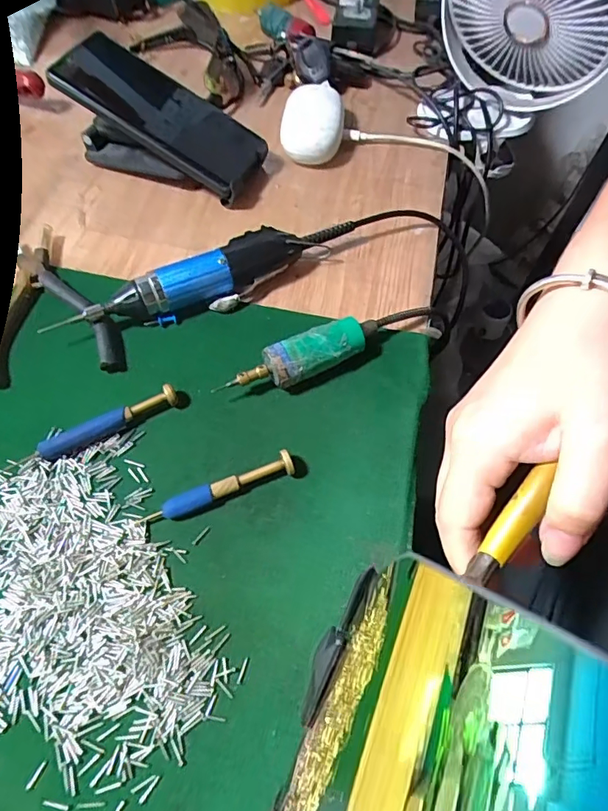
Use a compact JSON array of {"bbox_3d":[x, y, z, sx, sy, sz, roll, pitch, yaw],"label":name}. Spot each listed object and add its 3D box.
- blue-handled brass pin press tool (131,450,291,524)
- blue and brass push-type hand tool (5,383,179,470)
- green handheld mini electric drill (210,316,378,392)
[{"bbox_3d":[-0.050,0.050,0.289,0.091,0.015,0.012,-21,62,-12],"label":"blue-handled brass pin press tool"},{"bbox_3d":[-0.129,0.015,0.309,0.105,0.015,0.010,-25,63,-14],"label":"blue and brass push-type hand tool"},{"bbox_3d":[0.001,-0.030,0.326,0.109,0.029,0.024,-27,64,-15],"label":"green handheld mini electric drill"}]

